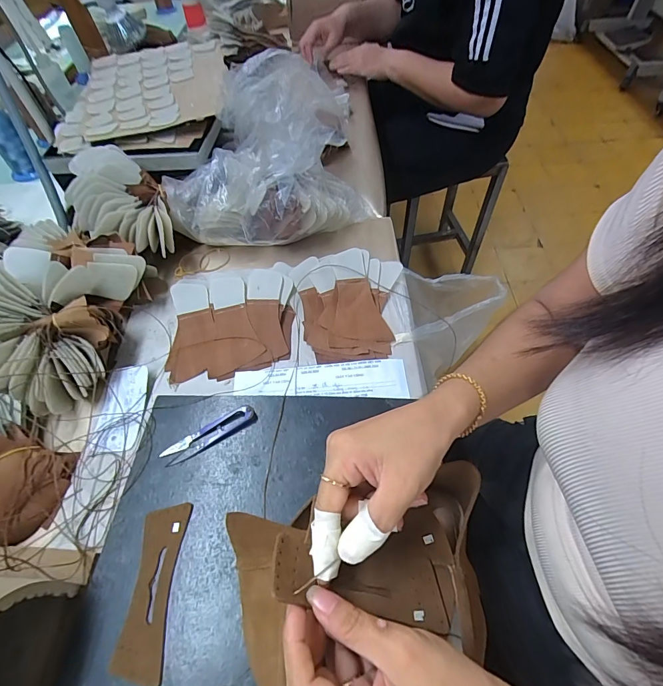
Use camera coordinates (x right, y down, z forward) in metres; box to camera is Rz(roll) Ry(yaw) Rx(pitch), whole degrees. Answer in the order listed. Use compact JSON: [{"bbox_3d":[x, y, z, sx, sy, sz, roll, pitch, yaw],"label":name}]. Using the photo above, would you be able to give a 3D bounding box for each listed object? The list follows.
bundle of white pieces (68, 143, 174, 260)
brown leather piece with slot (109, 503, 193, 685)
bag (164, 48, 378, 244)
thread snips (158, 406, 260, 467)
[{"bbox_3d":[-0.309,-0.205,0.540,0.119,0.079,0.191,-29,59,-16],"label":"bundle of white pieces"},{"bbox_3d":[-0.155,0.211,0.328,0.040,0.004,0.128,-2,56,1],"label":"brown leather piece with slot"},{"bbox_3d":[-0.098,-0.269,0.556,0.293,0.196,0.212,-7,56,-3],"label":"bag"},{"bbox_3d":[-0.129,0.096,0.396,0.101,0.011,0.023,-27,59,-15],"label":"thread snips"}]

